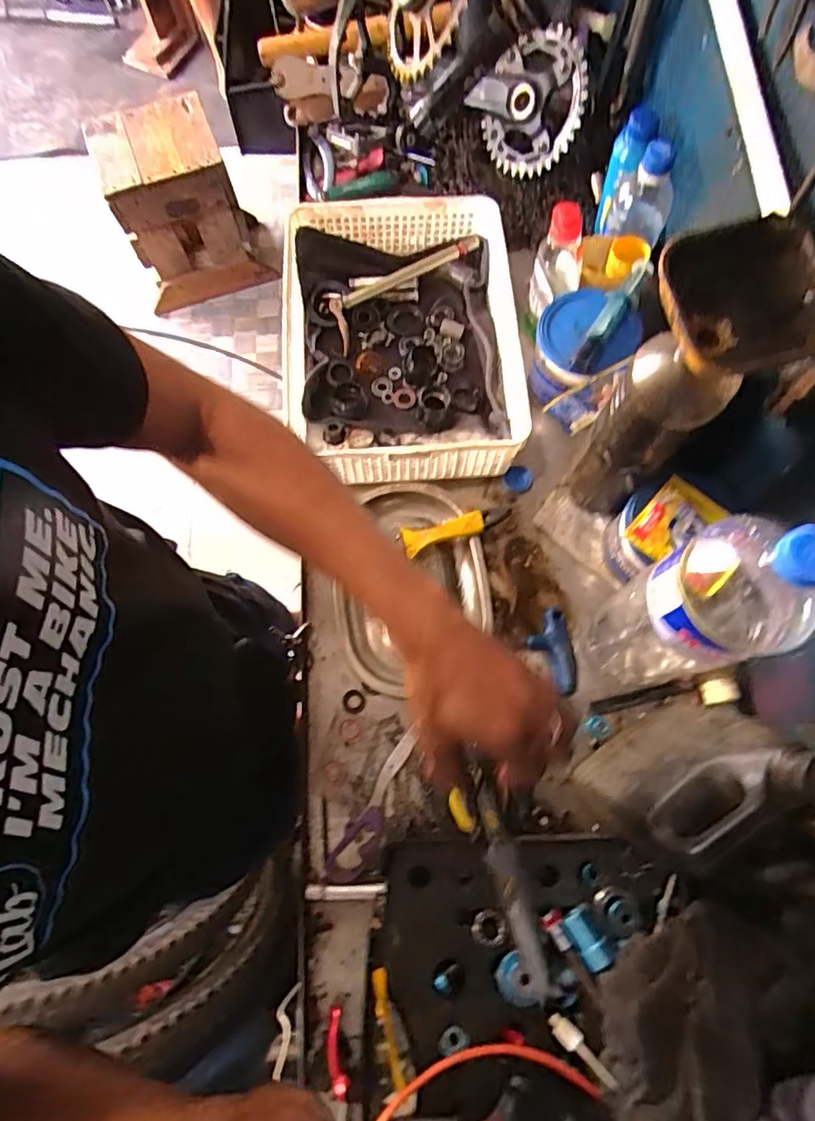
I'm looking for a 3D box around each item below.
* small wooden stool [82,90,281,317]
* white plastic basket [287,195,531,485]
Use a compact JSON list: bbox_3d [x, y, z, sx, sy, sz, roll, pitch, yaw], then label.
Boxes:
[{"bbox_3d":[-0.612,-0.963,1.599,0.351,0.435,0.292,-19,74,-5],"label":"small wooden stool"},{"bbox_3d":[-0.003,-0.251,0.646,0.254,0.081,0.327,-3,73,-1],"label":"white plastic basket"}]

